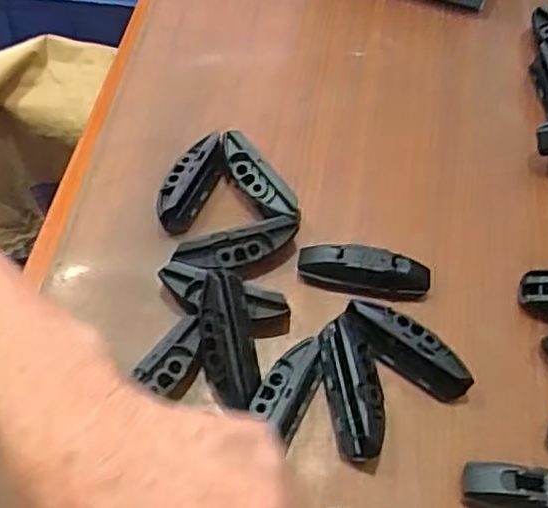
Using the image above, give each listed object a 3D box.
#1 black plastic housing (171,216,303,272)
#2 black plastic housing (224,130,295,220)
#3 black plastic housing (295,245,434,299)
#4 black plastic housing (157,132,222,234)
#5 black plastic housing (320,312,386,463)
[{"bbox_3d":[-0.019,-0.001,0.356,0.069,0.023,0.018,-13,59,-11],"label":"black plastic housing"},{"bbox_3d":[-0.010,-0.044,0.385,0.021,0.020,0.067,-30,64,-19],"label":"black plastic housing"},{"bbox_3d":[0.050,0.010,0.356,0.071,0.022,0.020,8,58,3],"label":"black plastic housing"},{"bbox_3d":[-0.051,-0.043,0.382,0.023,0.022,0.064,22,59,11],"label":"black plastic housing"},{"bbox_3d":[0.040,0.065,0.319,0.024,0.025,0.071,-7,58,-7],"label":"black plastic housing"}]

